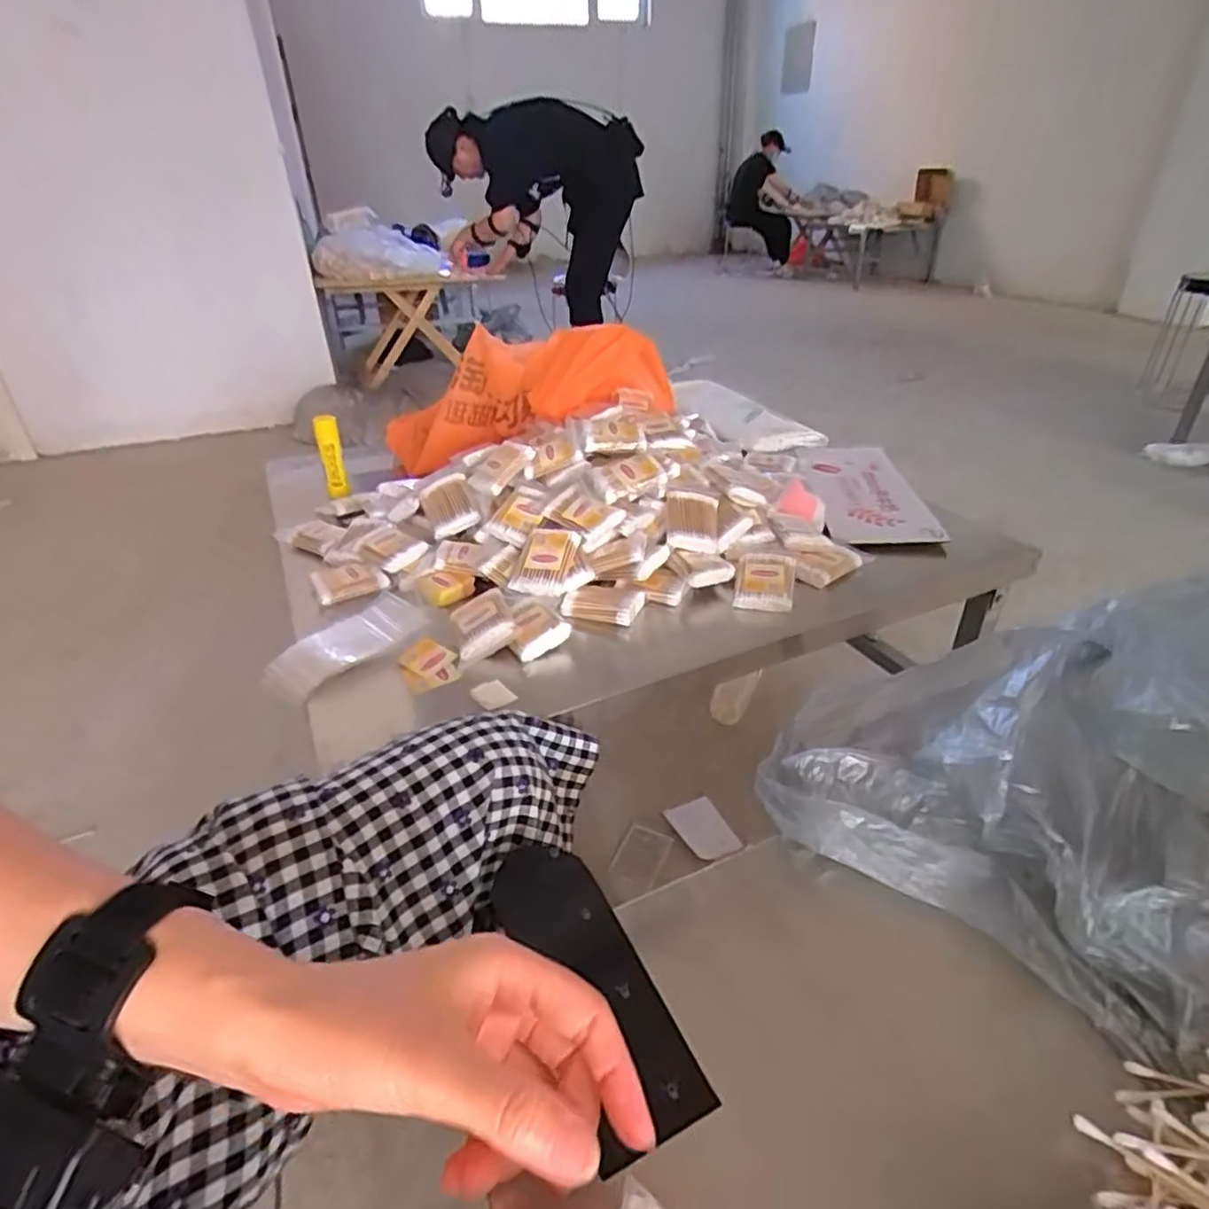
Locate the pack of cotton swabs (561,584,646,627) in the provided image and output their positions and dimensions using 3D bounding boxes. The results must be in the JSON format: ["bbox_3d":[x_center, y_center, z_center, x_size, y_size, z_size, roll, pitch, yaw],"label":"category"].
[{"bbox_3d":[-0.001,-0.002,0.693,0.075,0.017,0.048,7,34,13],"label":"pack of cotton swabs"}]

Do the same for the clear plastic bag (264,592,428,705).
[{"bbox_3d":[-0.241,0.035,0.646,0.074,0.016,0.152,21,39,32],"label":"clear plastic bag"}]

